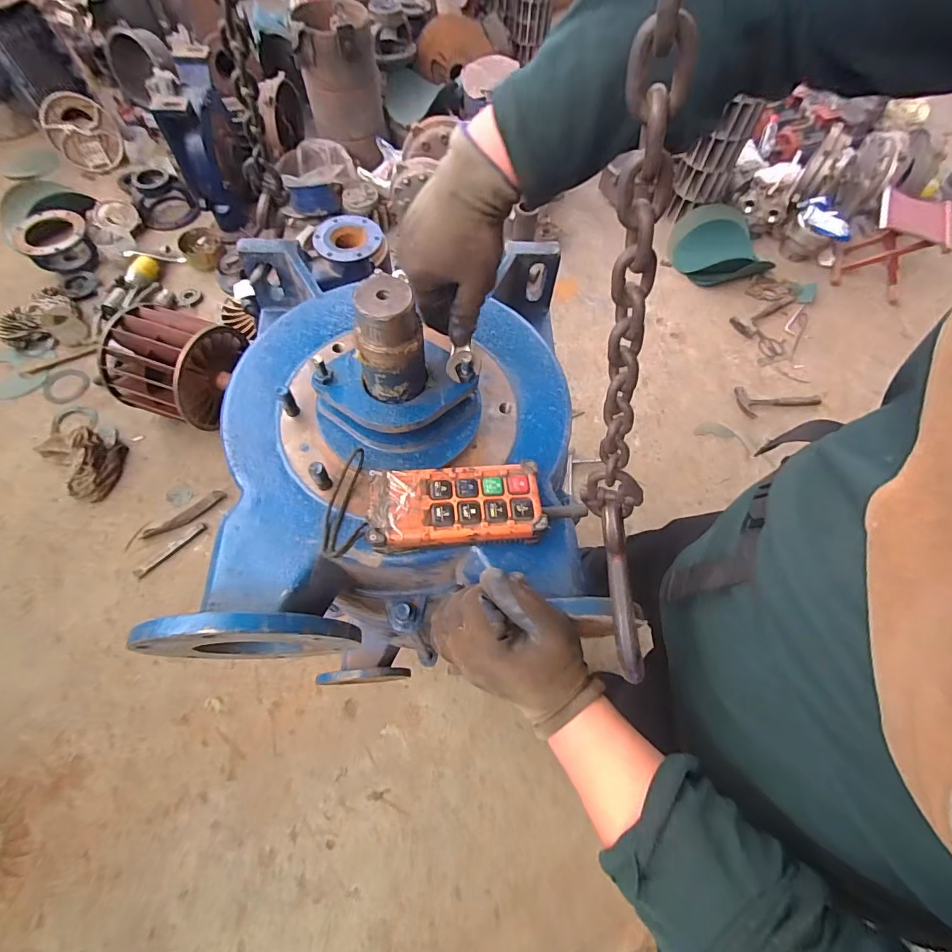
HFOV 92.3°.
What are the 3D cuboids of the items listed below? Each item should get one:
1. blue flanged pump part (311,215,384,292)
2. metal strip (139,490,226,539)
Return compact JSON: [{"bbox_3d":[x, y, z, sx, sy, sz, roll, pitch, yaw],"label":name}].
[{"bbox_3d":[-0.378,-0.653,1.340,0.212,0.120,0.173,-20,66,-12],"label":"blue flanged pump part"},{"bbox_3d":[-0.920,0.128,1.441,0.267,0.012,0.054,-32,69,-17],"label":"metal strip"}]

